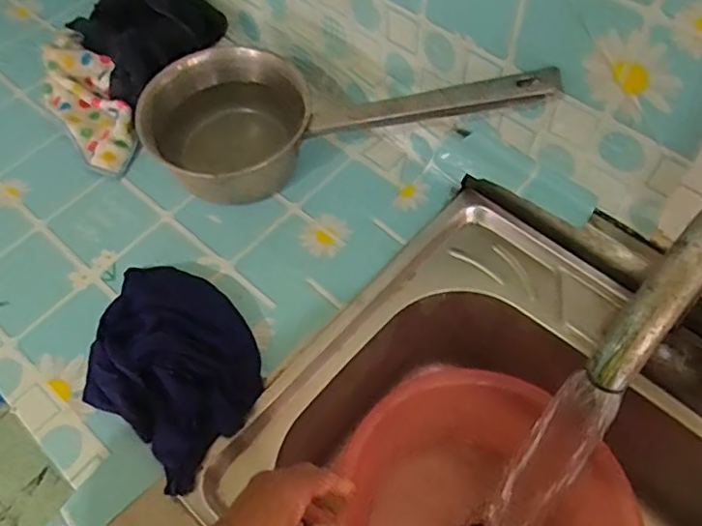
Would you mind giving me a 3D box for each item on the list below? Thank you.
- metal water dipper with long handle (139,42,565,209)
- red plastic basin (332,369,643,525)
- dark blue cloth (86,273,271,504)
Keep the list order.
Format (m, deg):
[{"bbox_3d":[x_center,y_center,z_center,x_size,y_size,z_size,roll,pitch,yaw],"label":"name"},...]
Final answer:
[{"bbox_3d":[-0.019,-0.126,0.582,0.404,0.118,0.152,6,59,25],"label":"metal water dipper with long handle"},{"bbox_3d":[0.123,0.265,0.576,0.282,0.160,0.254,27,65,18],"label":"red plastic basin"},{"bbox_3d":[-0.169,0.087,0.545,0.191,0.047,0.149,36,68,22],"label":"dark blue cloth"}]

